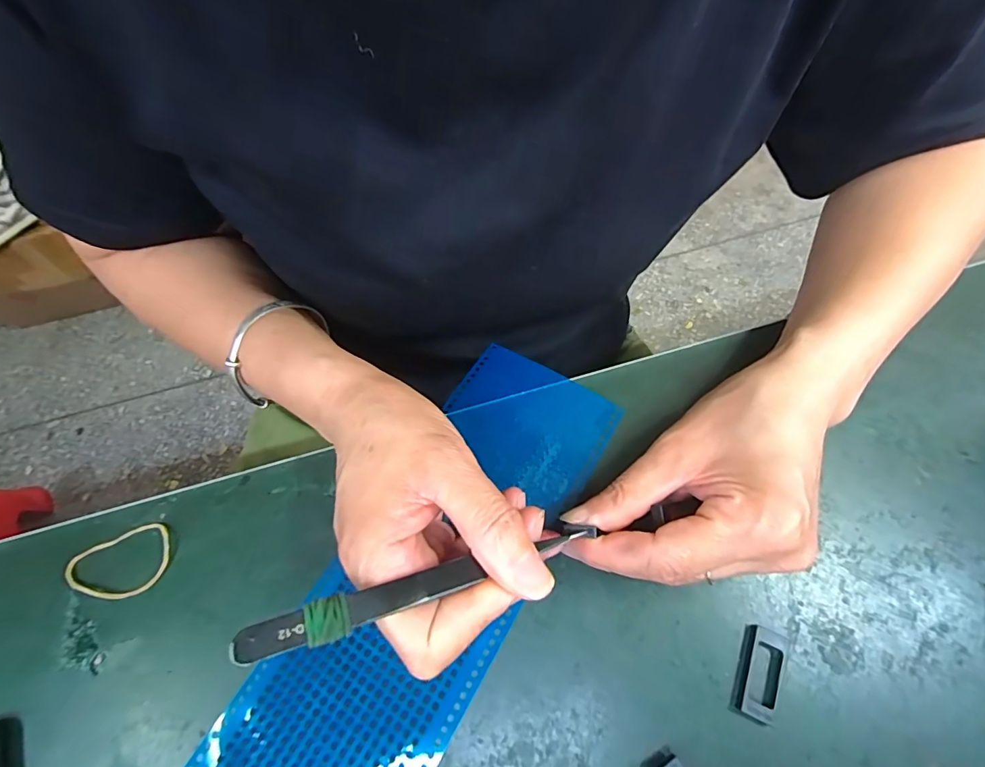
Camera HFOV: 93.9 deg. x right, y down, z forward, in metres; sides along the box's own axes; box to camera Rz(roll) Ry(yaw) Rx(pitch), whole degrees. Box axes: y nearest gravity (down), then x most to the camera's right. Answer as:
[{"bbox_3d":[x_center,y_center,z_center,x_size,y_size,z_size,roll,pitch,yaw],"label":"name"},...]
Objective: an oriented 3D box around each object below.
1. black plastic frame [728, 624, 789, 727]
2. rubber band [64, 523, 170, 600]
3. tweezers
[{"bbox_3d":[0.118,0.128,0.203,0.019,0.004,0.038,24,68,12],"label":"black plastic frame"},{"bbox_3d":[-0.182,0.089,0.223,0.047,0.004,0.032,-21,67,-9],"label":"rubber band"},{"bbox_3d":[-0.019,0.070,0.163,0.125,0.012,0.011,-7,58,-30],"label":"tweezers"}]

